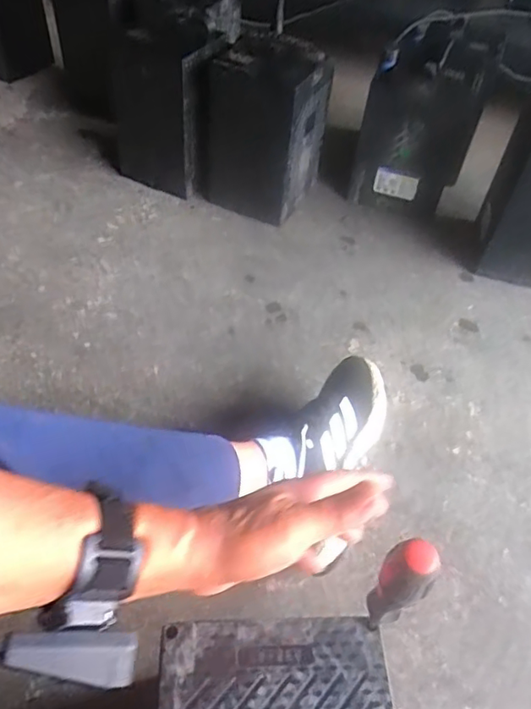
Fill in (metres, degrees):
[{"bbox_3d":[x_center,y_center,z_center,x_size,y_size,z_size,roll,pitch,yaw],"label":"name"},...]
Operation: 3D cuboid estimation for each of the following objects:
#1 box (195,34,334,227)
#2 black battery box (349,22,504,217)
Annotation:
[{"bbox_3d":[-0.008,-0.411,1.019,0.191,0.284,0.164,21,51,12],"label":"box"},{"bbox_3d":[0.299,-0.448,1.082,0.193,0.278,0.225,20,51,10],"label":"black battery box"}]

